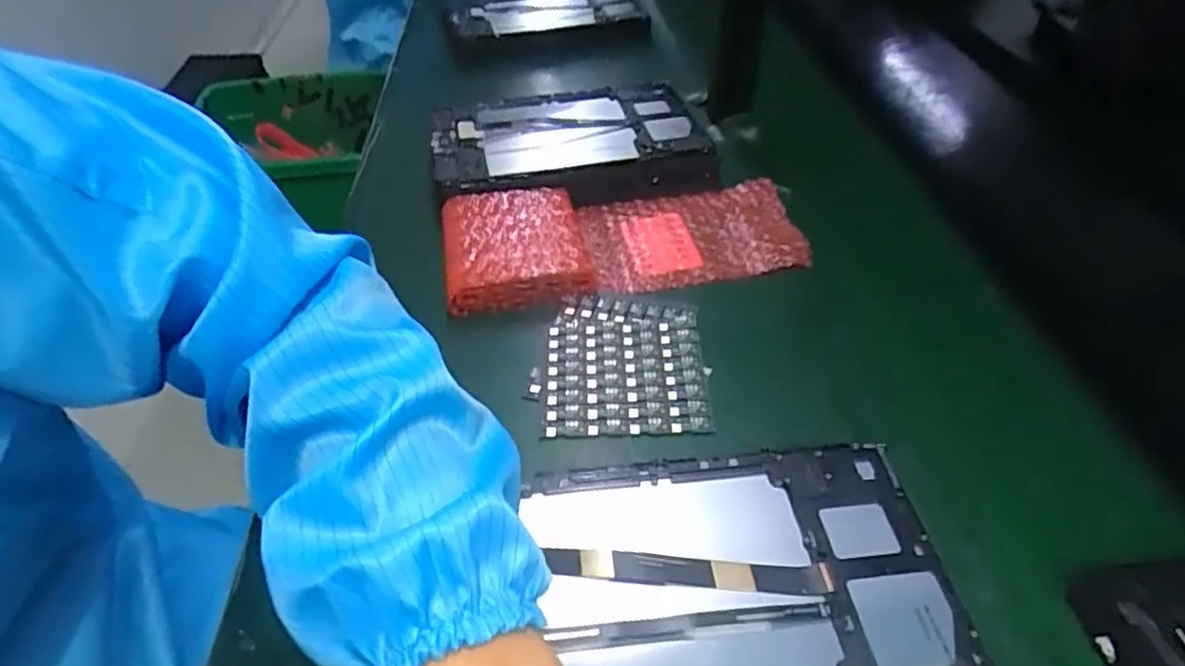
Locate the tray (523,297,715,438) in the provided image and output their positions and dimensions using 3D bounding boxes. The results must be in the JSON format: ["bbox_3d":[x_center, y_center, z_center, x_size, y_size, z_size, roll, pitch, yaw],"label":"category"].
[{"bbox_3d":[0.017,0.017,0.468,0.110,0.007,0.124,-2,43,2],"label":"tray"}]

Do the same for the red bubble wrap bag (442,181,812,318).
[{"bbox_3d":[0.022,-0.085,0.565,0.281,0.024,0.136,-6,43,-2],"label":"red bubble wrap bag"}]

